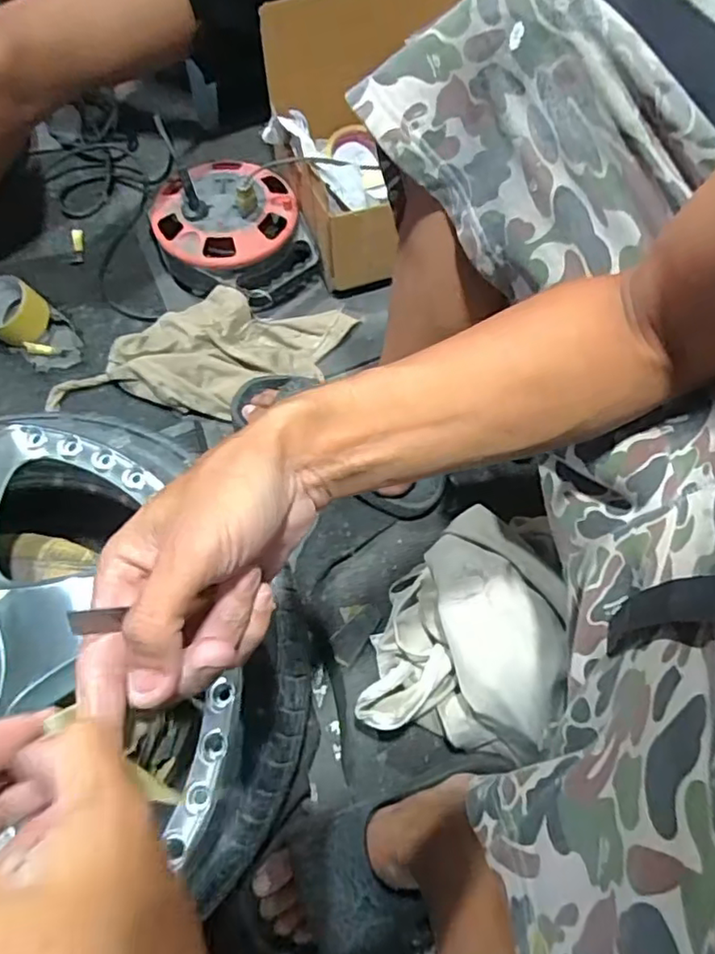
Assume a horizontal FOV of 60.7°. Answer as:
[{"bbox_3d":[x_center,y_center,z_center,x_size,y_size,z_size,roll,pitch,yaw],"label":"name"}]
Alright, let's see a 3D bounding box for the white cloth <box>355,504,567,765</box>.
[{"bbox_3d":[0.116,0.145,0.635,0.177,0.129,0.249,12,63,7],"label":"white cloth"}]

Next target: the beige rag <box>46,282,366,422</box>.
[{"bbox_3d":[-0.208,-0.173,0.820,0.378,0.060,0.173,1,62,1],"label":"beige rag"}]

